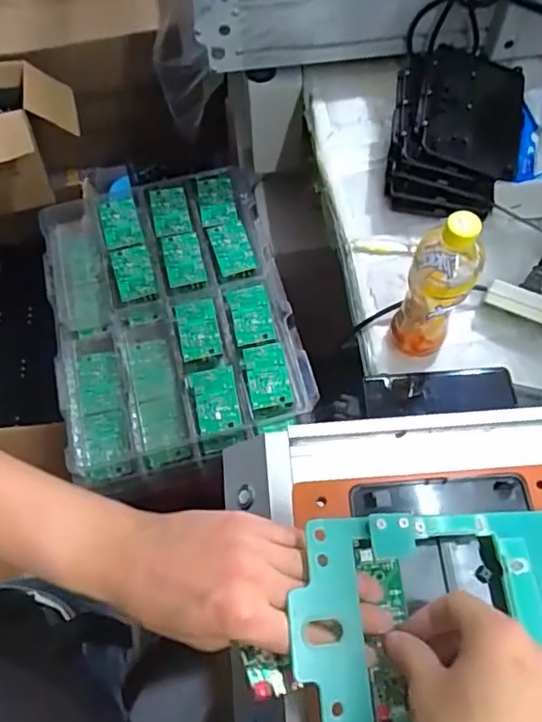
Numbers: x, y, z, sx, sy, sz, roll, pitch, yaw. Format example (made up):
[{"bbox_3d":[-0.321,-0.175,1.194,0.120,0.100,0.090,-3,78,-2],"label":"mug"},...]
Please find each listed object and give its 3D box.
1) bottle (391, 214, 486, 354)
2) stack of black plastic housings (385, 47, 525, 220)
[{"bbox_3d":[0.173,-0.074,0.607,0.060,0.227,0.069,23,69,11],"label":"bottle"},{"bbox_3d":[0.243,-0.302,0.770,0.162,0.105,0.214,9,67,5],"label":"stack of black plastic housings"}]

